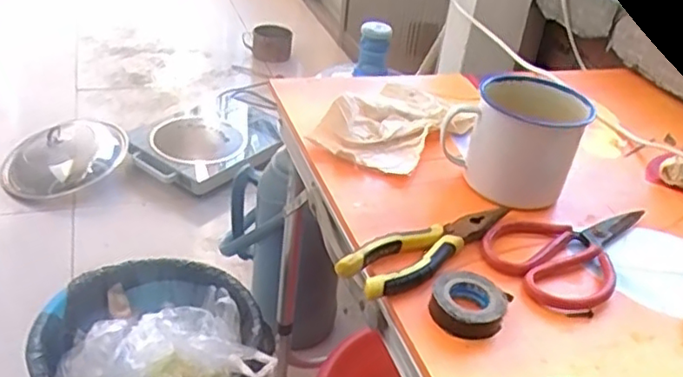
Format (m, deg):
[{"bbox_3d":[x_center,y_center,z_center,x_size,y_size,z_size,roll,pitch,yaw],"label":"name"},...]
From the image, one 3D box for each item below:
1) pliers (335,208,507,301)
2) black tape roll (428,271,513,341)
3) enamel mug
[{"bbox_3d":[0.076,0.047,0.527,0.168,0.016,0.045,-18,42,-33],"label":"pliers"},{"bbox_3d":[0.094,0.086,0.475,0.053,0.020,0.053,5,34,-4],"label":"black tape roll"},{"bbox_3d":[0.165,-0.051,0.616,0.119,0.097,0.086,28,39,28],"label":"enamel mug"}]

